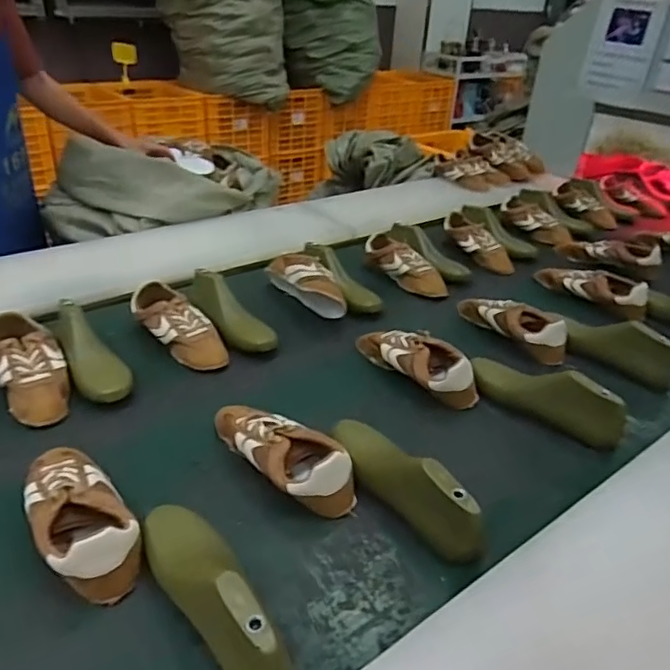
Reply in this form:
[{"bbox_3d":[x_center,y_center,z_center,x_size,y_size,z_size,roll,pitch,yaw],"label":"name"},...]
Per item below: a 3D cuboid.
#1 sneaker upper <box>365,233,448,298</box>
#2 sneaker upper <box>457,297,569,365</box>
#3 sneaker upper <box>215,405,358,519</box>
[{"bbox_3d":[0.163,-0.157,1.322,0.237,0.064,0.080,40,46,24],"label":"sneaker upper"},{"bbox_3d":[0.334,-0.027,1.119,0.090,0.072,0.242,-20,40,-32],"label":"sneaker upper"},{"bbox_3d":[-0.073,0.155,0.770,0.236,0.075,0.091,28,40,33],"label":"sneaker upper"}]

